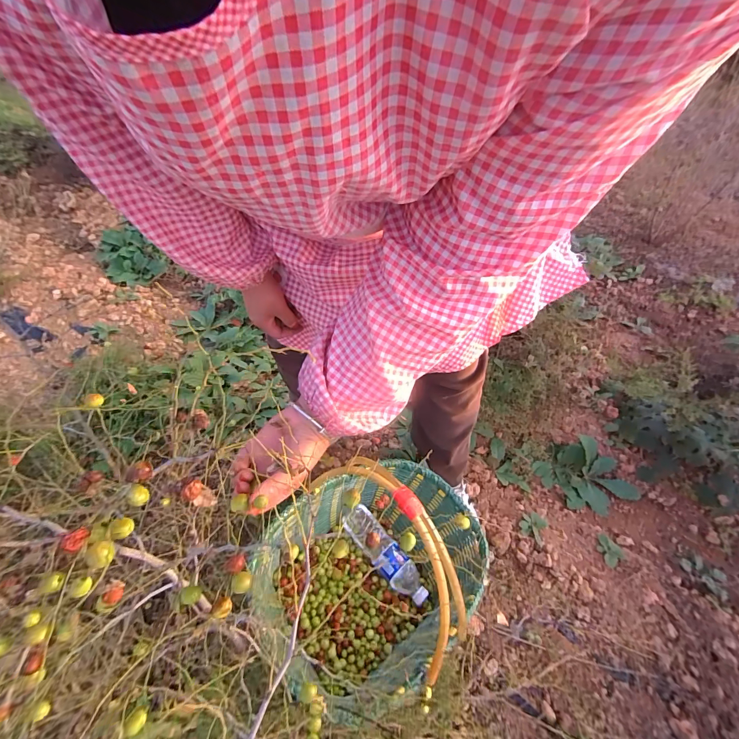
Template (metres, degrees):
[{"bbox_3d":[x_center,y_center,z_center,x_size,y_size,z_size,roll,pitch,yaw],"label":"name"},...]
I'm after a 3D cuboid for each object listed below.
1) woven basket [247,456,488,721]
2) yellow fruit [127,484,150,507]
[{"bbox_3d":[0.025,0.314,0.597,0.391,0.368,0.310,-32,59,-27],"label":"woven basket"},{"bbox_3d":[-0.170,0.093,0.252,0.011,0.011,0.013,24,52,16],"label":"yellow fruit"}]

